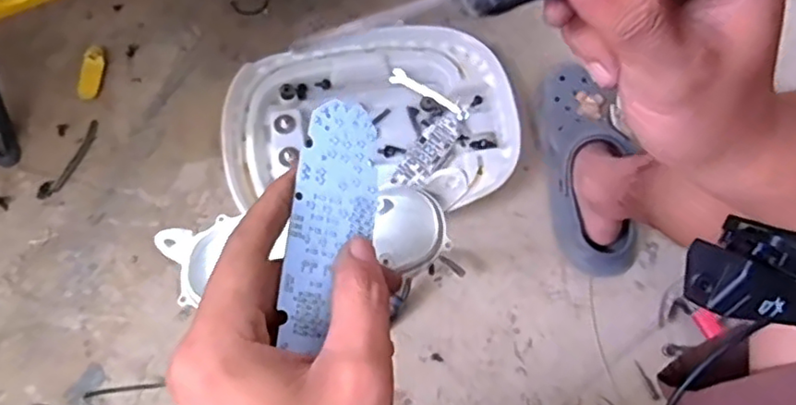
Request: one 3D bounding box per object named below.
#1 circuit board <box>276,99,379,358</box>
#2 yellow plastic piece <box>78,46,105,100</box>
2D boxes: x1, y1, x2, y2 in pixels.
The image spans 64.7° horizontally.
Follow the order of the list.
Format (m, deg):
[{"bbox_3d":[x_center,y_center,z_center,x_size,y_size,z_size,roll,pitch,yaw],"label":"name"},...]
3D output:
[{"bbox_3d":[-0.025,0.007,0.248,0.035,0.004,0.097,13,73,-29],"label":"circuit board"},{"bbox_3d":[-0.403,-0.171,0.828,0.027,0.014,0.069,8,85,1],"label":"yellow plastic piece"}]

